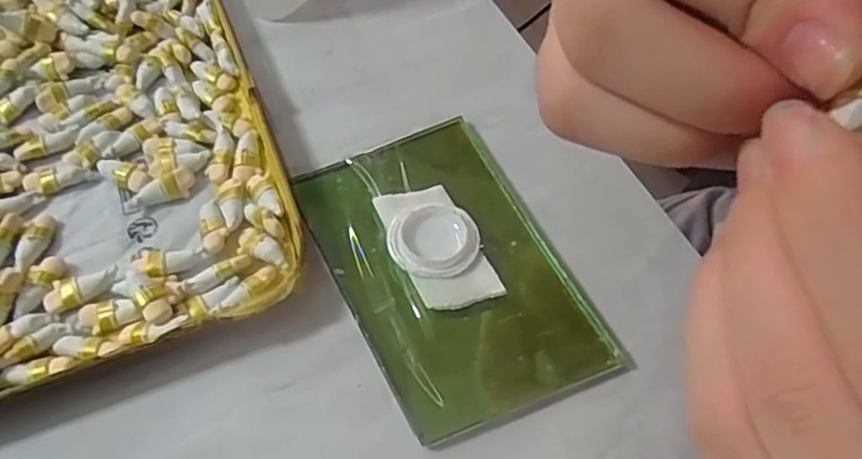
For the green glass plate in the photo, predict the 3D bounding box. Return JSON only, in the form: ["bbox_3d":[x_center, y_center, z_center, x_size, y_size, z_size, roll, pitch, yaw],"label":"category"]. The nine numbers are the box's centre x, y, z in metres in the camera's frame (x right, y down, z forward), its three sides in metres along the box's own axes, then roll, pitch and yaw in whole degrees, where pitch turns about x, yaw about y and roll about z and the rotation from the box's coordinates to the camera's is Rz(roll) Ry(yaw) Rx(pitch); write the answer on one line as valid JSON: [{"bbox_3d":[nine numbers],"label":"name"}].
[{"bbox_3d":[0.003,0.009,0.205,0.067,0.006,0.104,-20,60,-15],"label":"green glass plate"}]

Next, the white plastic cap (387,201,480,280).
[{"bbox_3d":[0.001,0.003,0.204,0.028,0.008,0.028,1,57,-2],"label":"white plastic cap"}]

